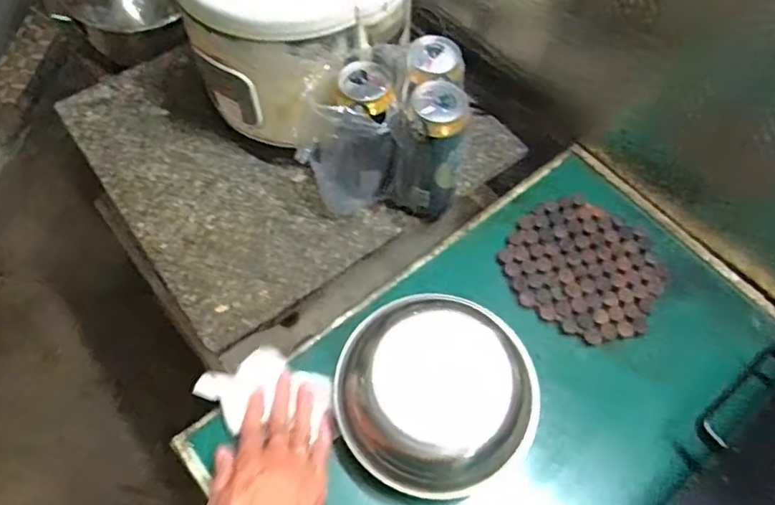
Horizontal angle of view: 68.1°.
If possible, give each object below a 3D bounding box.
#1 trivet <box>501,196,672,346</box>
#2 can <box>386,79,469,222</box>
[{"bbox_3d":[0.223,0.014,0.652,0.169,0.011,0.164,1,62,-2],"label":"trivet"},{"bbox_3d":[0.043,-0.108,0.638,0.077,0.162,0.067,6,62,1],"label":"can"}]

